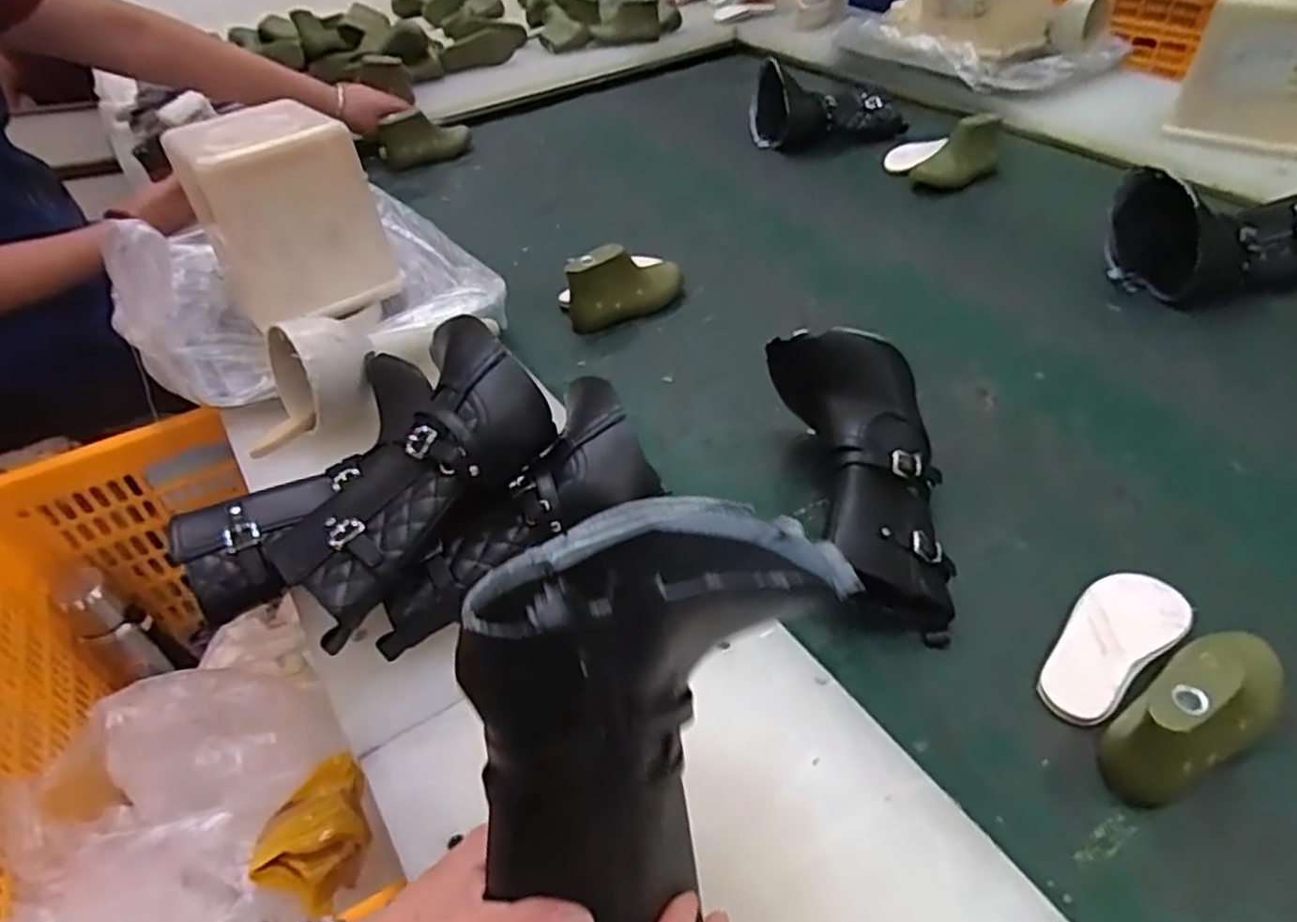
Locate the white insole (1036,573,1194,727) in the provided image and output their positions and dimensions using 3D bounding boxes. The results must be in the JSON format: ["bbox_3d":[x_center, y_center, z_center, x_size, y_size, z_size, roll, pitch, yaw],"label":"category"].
[{"bbox_3d":[0.299,0.117,0.483,0.128,0.013,0.053,-28,48,-24],"label":"white insole"}]

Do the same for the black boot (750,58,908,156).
[{"bbox_3d":[0.273,-0.533,1.125,0.232,0.096,0.125,2,44,8],"label":"black boot"}]

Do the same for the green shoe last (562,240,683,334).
[{"bbox_3d":[-0.023,-0.191,0.790,0.128,0.073,0.044,-17,44,-14],"label":"green shoe last"}]

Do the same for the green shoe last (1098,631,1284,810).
[{"bbox_3d":[0.316,0.132,0.416,0.132,0.079,0.049,-24,46,-20],"label":"green shoe last"}]

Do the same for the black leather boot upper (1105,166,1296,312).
[{"bbox_3d":[0.608,-0.239,0.773,0.206,0.103,0.114,-11,43,-8],"label":"black leather boot upper"}]

